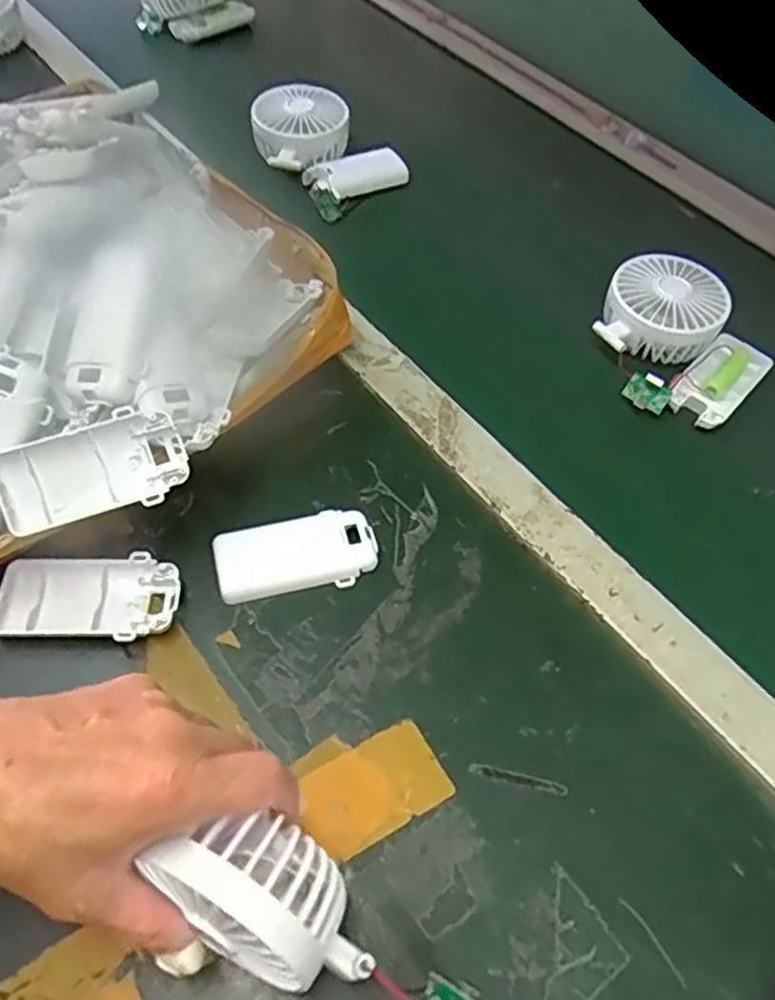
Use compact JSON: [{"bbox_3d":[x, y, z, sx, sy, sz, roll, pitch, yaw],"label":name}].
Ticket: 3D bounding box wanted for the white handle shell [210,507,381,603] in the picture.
[{"bbox_3d":[-0.055,0.033,0.432,0.095,0.013,0.044,-11,57,-11],"label":"white handle shell"}]

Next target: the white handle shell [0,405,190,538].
[{"bbox_3d":[-0.159,-0.017,0.388,0.095,0.018,0.049,-16,100,-13],"label":"white handle shell"}]

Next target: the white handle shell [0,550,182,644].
[{"bbox_3d":[-0.168,0.055,0.404,0.097,0.012,0.051,4,56,-2],"label":"white handle shell"}]

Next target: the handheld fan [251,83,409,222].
[{"bbox_3d":[-0.056,-0.326,0.657,0.125,0.048,0.105,40,62,21],"label":"handheld fan"}]

